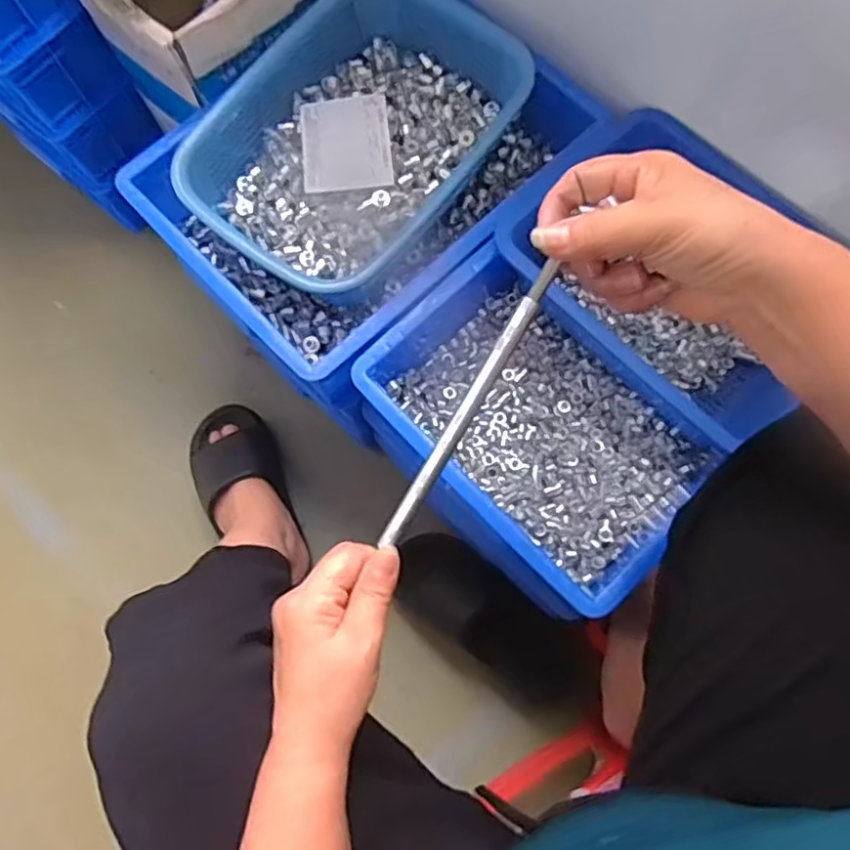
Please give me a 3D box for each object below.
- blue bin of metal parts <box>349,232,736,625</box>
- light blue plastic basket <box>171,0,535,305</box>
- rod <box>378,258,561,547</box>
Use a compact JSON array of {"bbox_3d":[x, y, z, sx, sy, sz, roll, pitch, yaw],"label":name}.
[{"bbox_3d":[0.103,0.001,0.640,0.216,0.111,0.311,-44,78,-10],"label":"blue bin of metal parts"},{"bbox_3d":[-0.075,-0.296,0.685,0.249,0.083,0.342,39,79,11],"label":"light blue plastic basket"},{"bbox_3d":[0.023,-0.008,0.373,0.010,0.006,0.183,32,105,8],"label":"rod"}]

